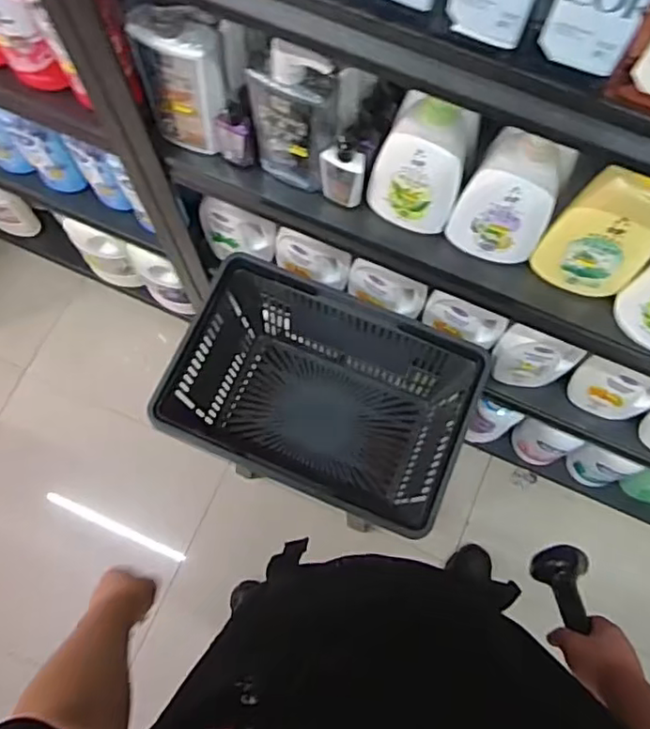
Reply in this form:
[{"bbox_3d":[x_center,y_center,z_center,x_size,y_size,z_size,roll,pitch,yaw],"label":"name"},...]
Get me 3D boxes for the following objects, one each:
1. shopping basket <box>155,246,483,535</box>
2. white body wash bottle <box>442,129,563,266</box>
[{"bbox_3d":[0.001,0.064,1.120,0.467,0.288,0.336,22,76,7],"label":"shopping basket"},{"bbox_3d":[0.210,-0.186,0.719,0.103,0.187,0.051,28,76,9],"label":"white body wash bottle"}]

